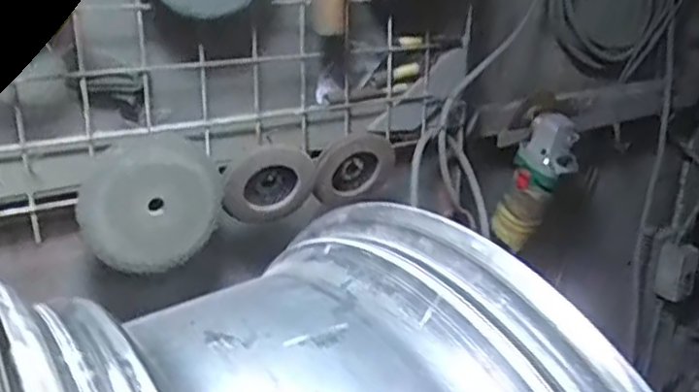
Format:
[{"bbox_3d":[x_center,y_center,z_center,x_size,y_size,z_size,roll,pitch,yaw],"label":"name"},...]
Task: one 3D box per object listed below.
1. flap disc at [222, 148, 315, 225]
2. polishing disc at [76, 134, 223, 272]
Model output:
[{"bbox_3d":[-0.079,-0.011,0.684,0.089,0.094,0.022,19,31,-38],"label":"flap disc"},{"bbox_3d":[-0.177,0.007,0.622,0.124,0.114,0.015,-9,22,-26],"label":"polishing disc"}]

